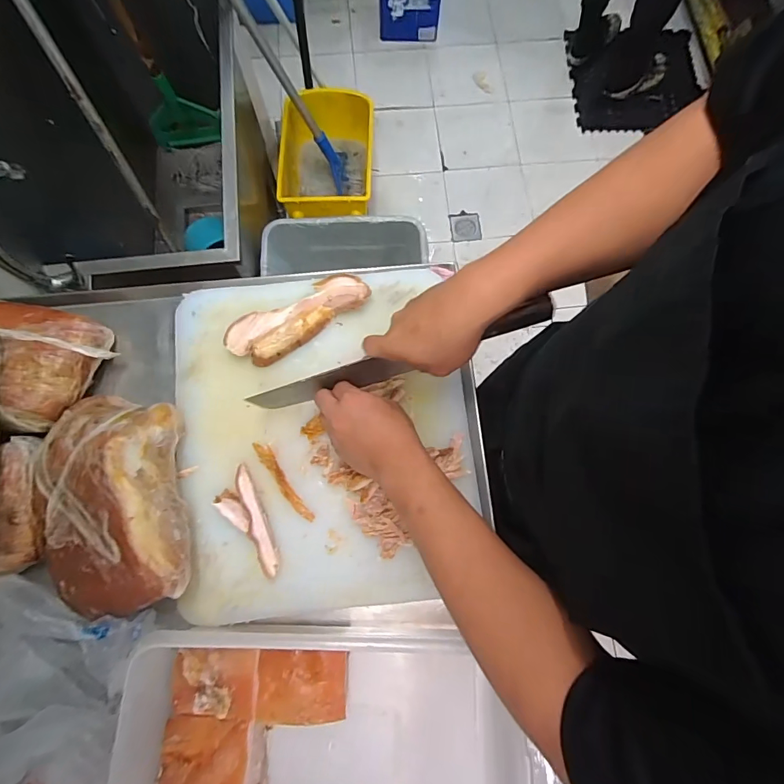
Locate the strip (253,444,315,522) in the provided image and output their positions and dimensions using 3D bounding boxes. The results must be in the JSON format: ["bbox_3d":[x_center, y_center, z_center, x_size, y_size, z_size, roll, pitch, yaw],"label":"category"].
[{"bbox_3d":[-0.128,0.103,0.485,0.016,0.008,0.111,-34,80,-9],"label":"strip"}]

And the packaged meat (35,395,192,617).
[{"bbox_3d":[-0.297,0.105,0.437,0.145,0.080,0.236,-12,77,-4],"label":"packaged meat"}]

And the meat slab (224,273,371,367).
[{"bbox_3d":[-0.116,-0.093,0.517,0.175,0.021,0.059,-33,79,-8],"label":"meat slab"}]

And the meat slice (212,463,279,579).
[{"bbox_3d":[-0.159,0.146,0.464,0.041,0.022,0.120,-26,79,-7],"label":"meat slice"}]

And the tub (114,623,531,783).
[{"bbox_3d":[-0.064,0.369,0.420,0.372,0.150,0.265,1,77,-1],"label":"tub"}]

